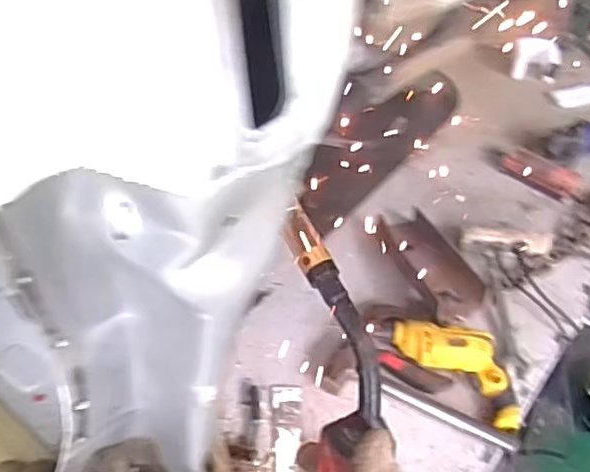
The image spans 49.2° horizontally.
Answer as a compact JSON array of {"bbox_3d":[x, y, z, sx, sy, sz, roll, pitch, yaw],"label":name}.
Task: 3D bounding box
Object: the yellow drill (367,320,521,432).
[{"bbox_3d":[0.277,0.205,1.116,0.287,0.053,0.136,34,54,28],"label":"yellow drill"}]

